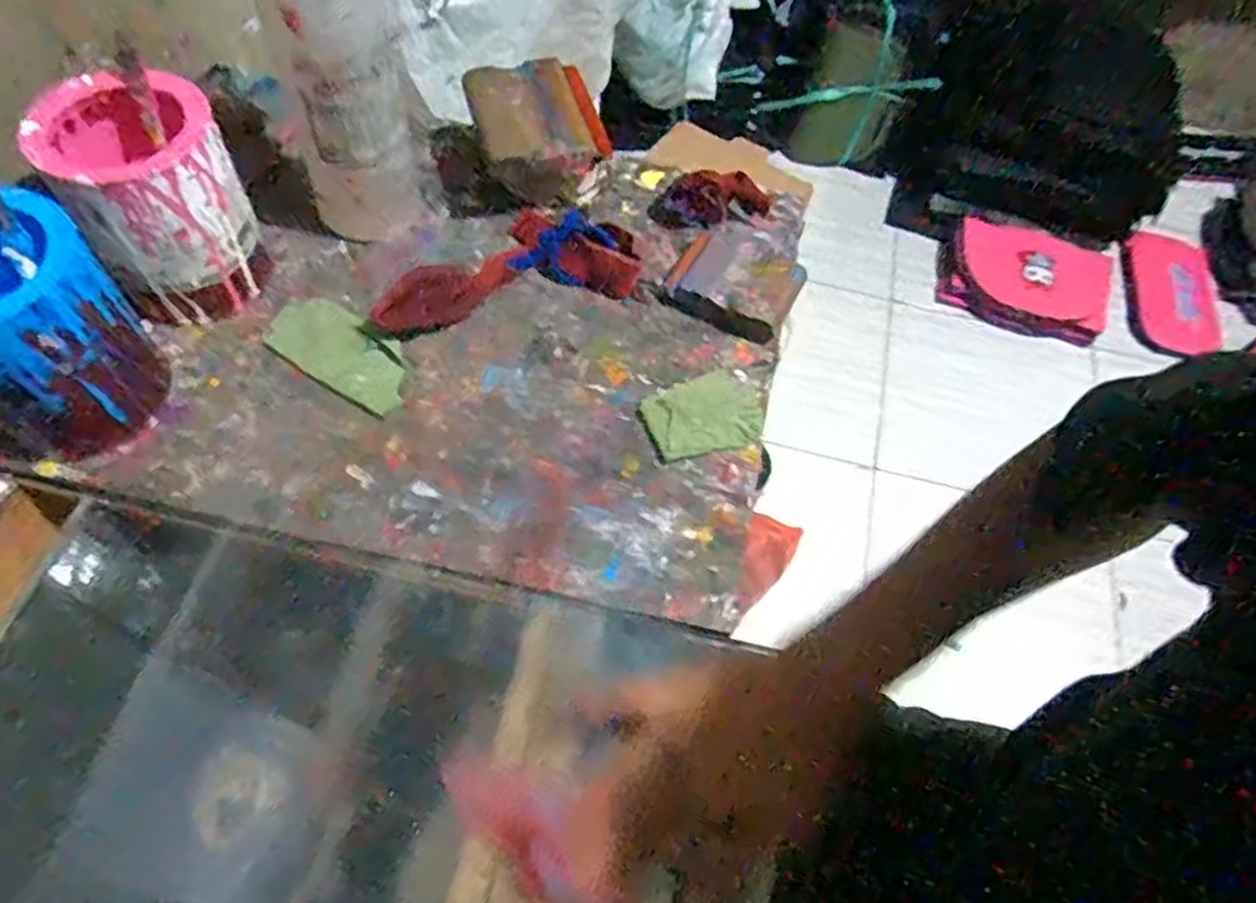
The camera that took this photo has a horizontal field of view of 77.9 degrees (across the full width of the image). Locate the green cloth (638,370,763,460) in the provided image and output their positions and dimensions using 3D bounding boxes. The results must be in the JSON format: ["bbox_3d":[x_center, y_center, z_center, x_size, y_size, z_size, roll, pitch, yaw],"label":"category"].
[{"bbox_3d":[0.057,-0.028,0.576,0.087,0.005,0.064,-16,61,-13],"label":"green cloth"}]

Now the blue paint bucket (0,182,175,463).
[{"bbox_3d":[-0.373,-0.074,0.493,0.103,0.140,0.109,-39,69,-24],"label":"blue paint bucket"}]

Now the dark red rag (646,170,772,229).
[{"bbox_3d":[0.071,-0.214,0.667,0.101,0.048,0.031,-1,59,-4],"label":"dark red rag"}]

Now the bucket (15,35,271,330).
[{"bbox_3d":[-0.331,-0.174,0.552,0.107,0.140,0.100,2,59,-3],"label":"bucket"}]

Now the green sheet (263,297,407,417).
[{"bbox_3d":[-0.211,-0.075,0.579,0.120,0.007,0.058,31,62,14],"label":"green sheet"}]

